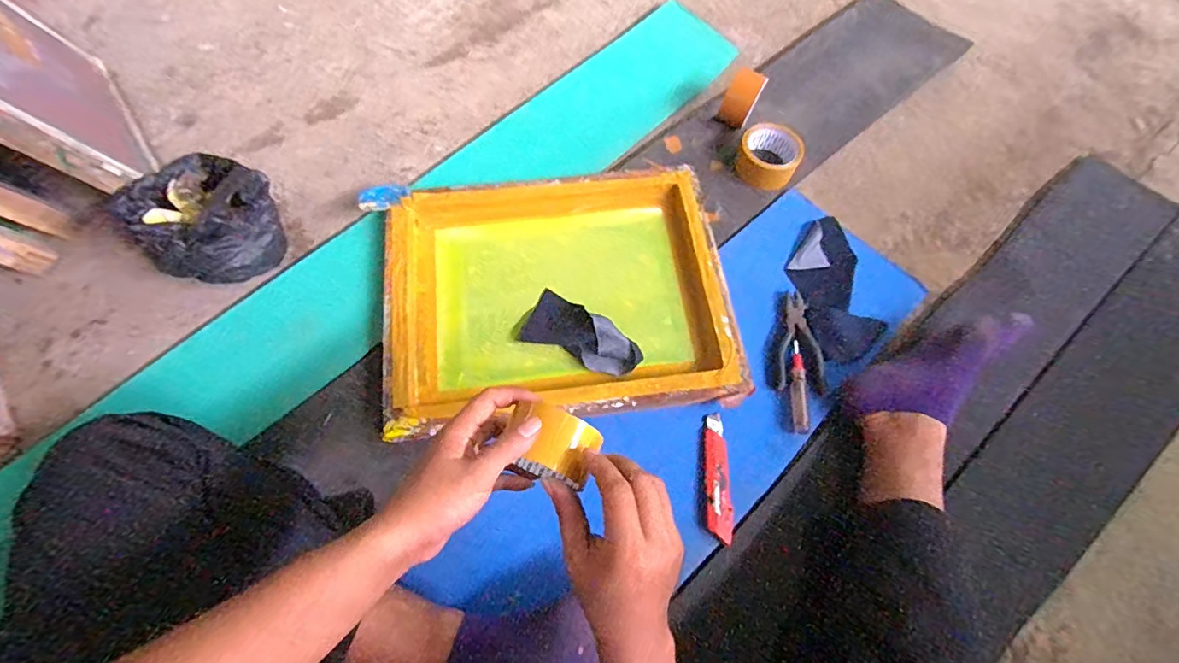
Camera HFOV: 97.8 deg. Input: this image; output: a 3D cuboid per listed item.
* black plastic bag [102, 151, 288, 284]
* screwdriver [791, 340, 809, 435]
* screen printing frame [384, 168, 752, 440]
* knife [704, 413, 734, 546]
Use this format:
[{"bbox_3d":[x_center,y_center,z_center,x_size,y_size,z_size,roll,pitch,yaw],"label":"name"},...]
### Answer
[{"bbox_3d":[-0.522,-0.158,0.697,0.165,0.112,0.150,29,69,9],"label":"black plastic bag"},{"bbox_3d":[0.282,0.073,0.690,0.018,0.020,0.126,7,69,1],"label":"screwdriver"},{"bbox_3d":[-0.043,-0.054,0.744,0.473,0.054,0.366,-7,69,-4],"label":"screen printing frame"},{"bbox_3d":[0.159,0.179,0.642,0.030,0.018,0.153,4,69,0],"label":"knife"}]

